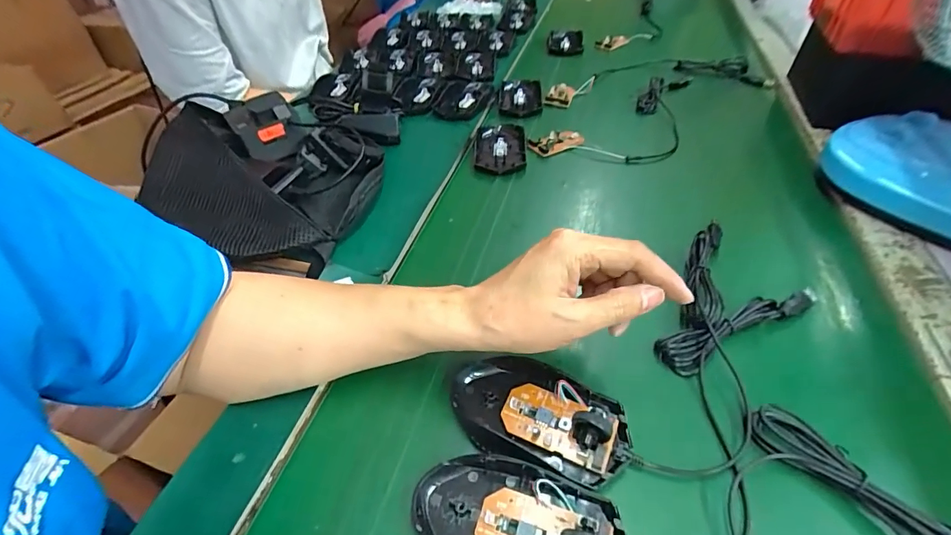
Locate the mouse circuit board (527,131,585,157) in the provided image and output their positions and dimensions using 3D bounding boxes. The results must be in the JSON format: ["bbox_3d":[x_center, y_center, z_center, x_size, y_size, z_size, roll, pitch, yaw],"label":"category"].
[{"bbox_3d":[0.100,-0.155,0.545,0.065,0.011,0.032,-17,46,-17],"label":"mouse circuit board"}]

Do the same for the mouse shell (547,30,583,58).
[{"bbox_3d":[0.163,-0.410,0.803,0.058,0.022,0.087,3,43,4],"label":"mouse shell"}]

